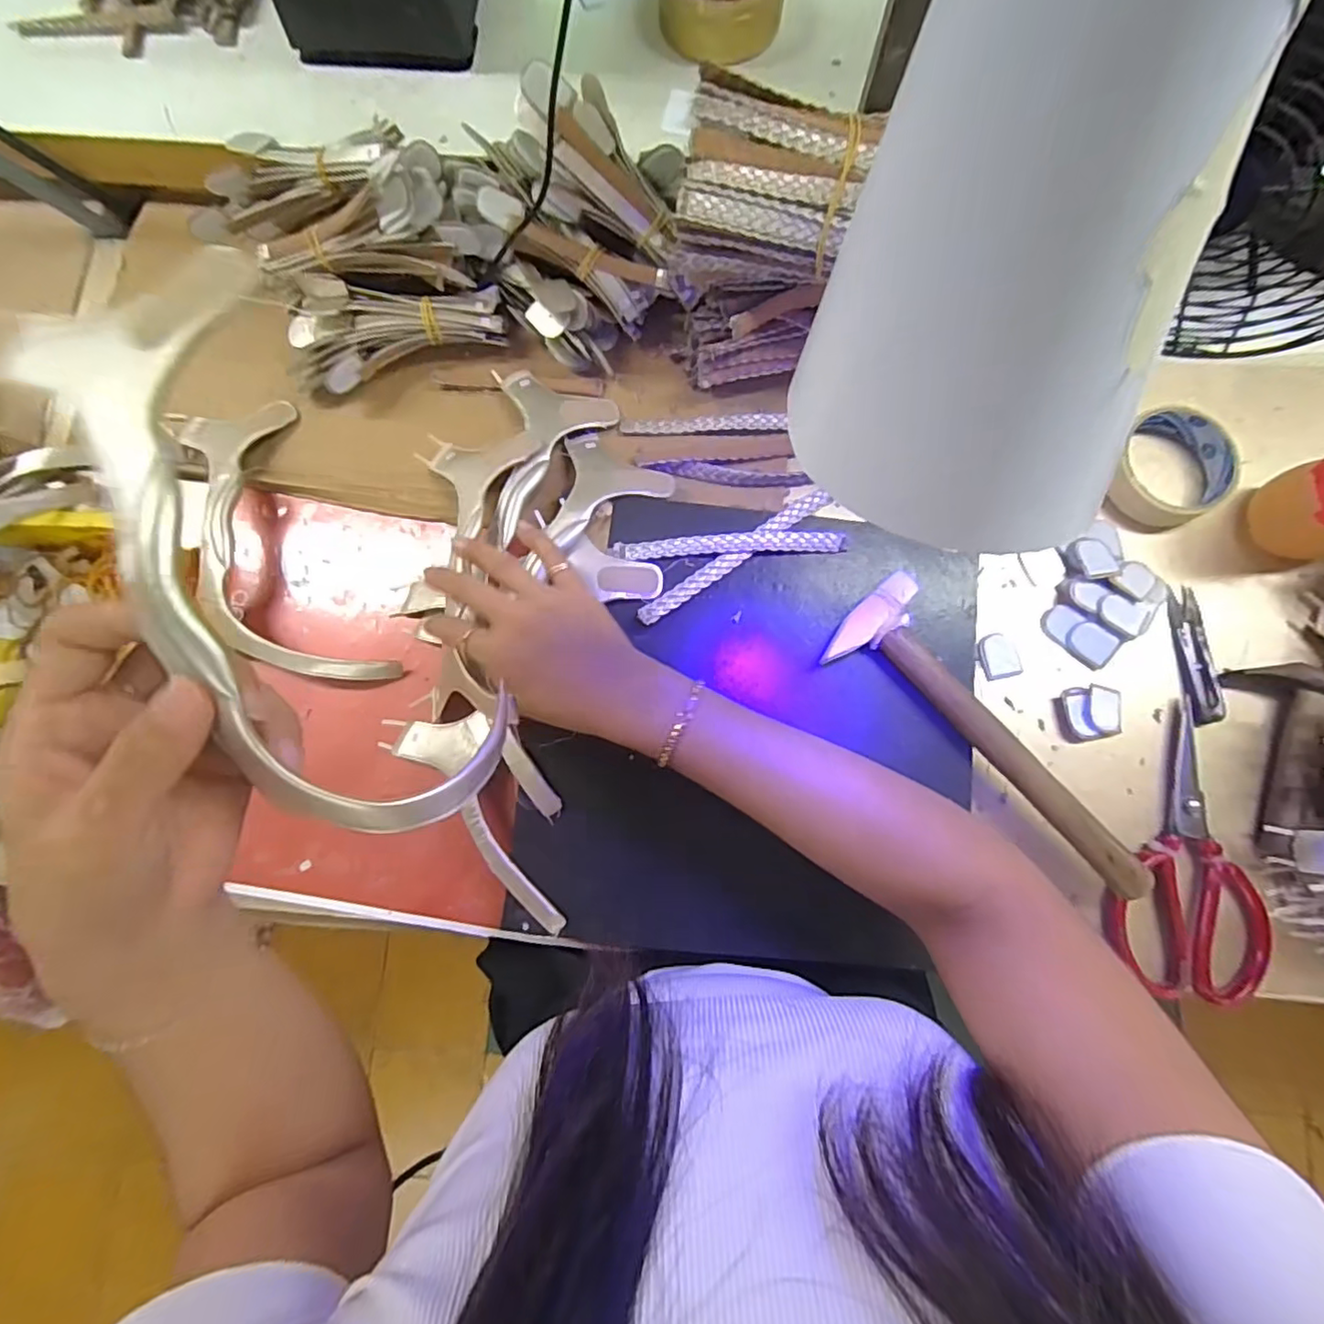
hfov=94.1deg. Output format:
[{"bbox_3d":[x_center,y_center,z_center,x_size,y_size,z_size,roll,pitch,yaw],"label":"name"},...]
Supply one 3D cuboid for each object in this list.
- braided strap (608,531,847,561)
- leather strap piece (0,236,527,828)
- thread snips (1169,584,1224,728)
[{"bbox_3d":[0.048,-0.084,0.440,0.165,0.006,0.015,-3,80,1],"label":"braided strap"},{"bbox_3d":[-0.132,-0.031,0.212,0.075,0.054,0.205,-26,101,-3],"label":"leather strap piece"},{"bbox_3d":[0.388,-0.006,0.448,0.021,0.009,0.099,-2,80,1],"label":"thread snips"}]

